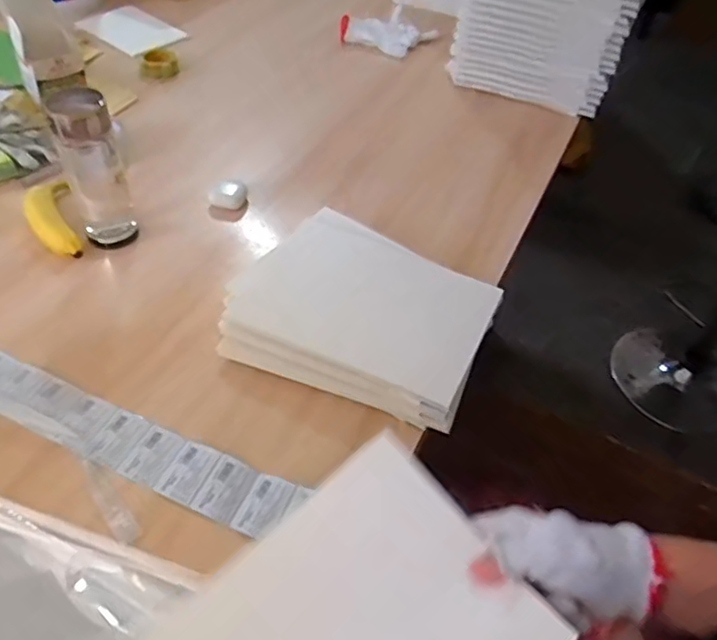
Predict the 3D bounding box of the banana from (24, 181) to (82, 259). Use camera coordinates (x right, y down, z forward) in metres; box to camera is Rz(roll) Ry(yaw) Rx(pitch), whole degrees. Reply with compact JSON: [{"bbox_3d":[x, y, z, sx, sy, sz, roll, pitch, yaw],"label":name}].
[{"bbox_3d":[-0.393,-0.132,0.789,0.053,0.029,0.151,-16,52,-18],"label":"banana"}]

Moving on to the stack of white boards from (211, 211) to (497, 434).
[{"bbox_3d":[0.005,-0.012,0.705,0.277,0.072,0.226,19,50,11],"label":"stack of white boards"}]

